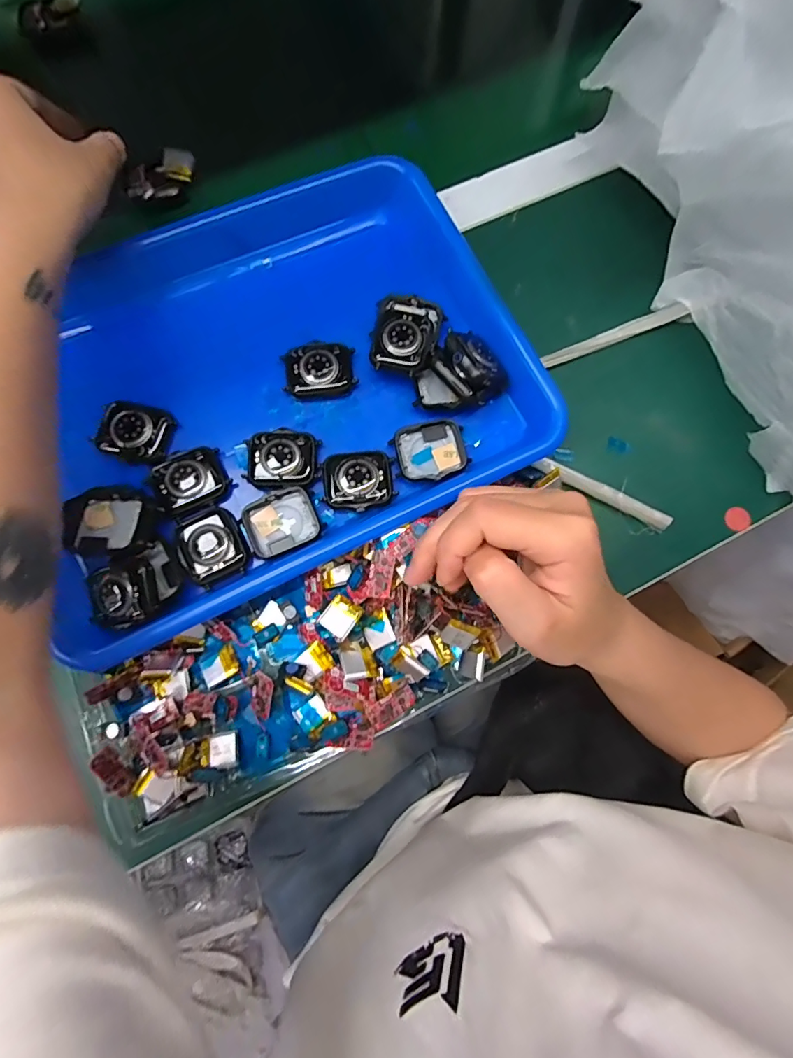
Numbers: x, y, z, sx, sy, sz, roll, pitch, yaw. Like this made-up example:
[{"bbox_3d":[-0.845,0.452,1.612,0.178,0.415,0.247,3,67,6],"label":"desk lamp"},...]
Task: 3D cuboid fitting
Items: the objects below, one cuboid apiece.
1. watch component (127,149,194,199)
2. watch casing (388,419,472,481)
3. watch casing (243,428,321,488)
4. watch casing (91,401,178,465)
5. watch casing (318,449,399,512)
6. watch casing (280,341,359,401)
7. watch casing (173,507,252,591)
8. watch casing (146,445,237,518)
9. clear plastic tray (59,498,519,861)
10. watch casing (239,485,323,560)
[{"bbox_3d":[-0.177,-0.265,0.358,0.053,0.014,0.025,-27,79,-7],"label":"watch component"},{"bbox_3d":[0.022,-0.049,0.304,0.046,0.009,0.037,-15,78,-5],"label":"watch casing"},{"bbox_3d":[-0.072,-0.044,0.298,0.044,0.009,0.036,2,77,-1],"label":"watch casing"},{"bbox_3d":[-0.163,-0.060,0.297,0.042,0.012,0.036,12,77,2],"label":"watch casing"},{"bbox_3d":[-0.023,-0.030,0.297,0.044,0.011,0.037,-11,78,-4],"label":"watch casing"},{"bbox_3d":[-0.050,-0.104,0.311,0.045,0.013,0.037,-4,77,-2],"label":"watch casing"},{"bbox_3d":[-0.111,0.010,0.286,0.038,0.013,0.042,-25,79,-6],"label":"watch casing"},{"bbox_3d":[-0.127,-0.031,0.291,0.043,0.011,0.041,-28,79,-7],"label":"watch casing"},{"bbox_3d":[-0.063,0.089,0.277,0.238,0.042,0.107,-25,79,-7],"label":"clear plastic tray"},{"bbox_3d":[-0.071,-0.004,0.292,0.044,0.009,0.035,-23,79,-6],"label":"watch casing"}]

